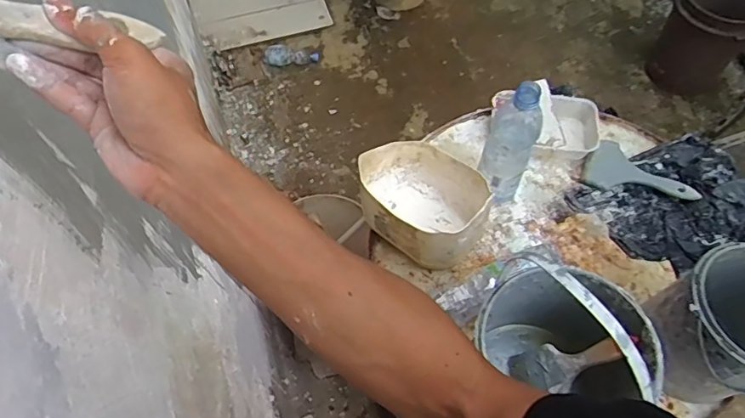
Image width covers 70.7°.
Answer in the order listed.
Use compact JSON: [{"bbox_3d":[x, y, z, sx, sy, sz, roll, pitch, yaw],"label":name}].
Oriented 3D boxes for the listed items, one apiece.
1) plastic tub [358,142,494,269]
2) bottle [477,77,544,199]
[{"bbox_3d":[0.074,-0.011,0.760,0.188,0.131,0.155,26,65,17],"label":"plastic tub"},{"bbox_3d":[0.191,-0.081,0.740,0.065,0.221,0.056,17,62,12],"label":"bottle"}]

